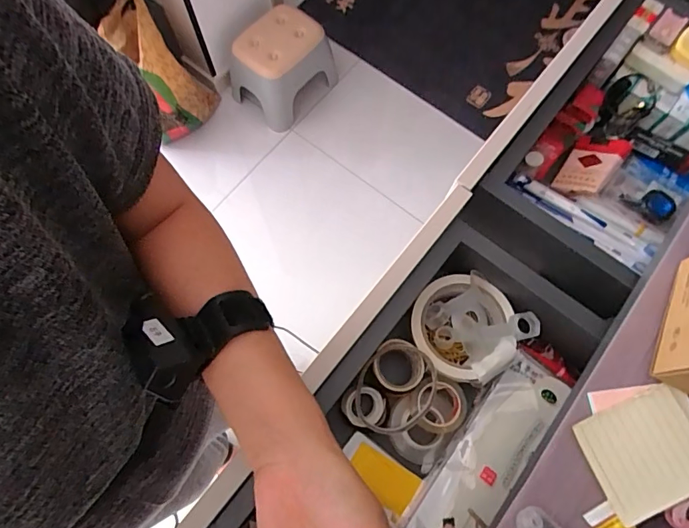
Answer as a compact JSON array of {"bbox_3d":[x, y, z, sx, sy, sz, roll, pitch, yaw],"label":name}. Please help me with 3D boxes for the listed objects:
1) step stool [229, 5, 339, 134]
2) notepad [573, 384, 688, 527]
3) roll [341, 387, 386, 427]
[{"bbox_3d":[-0.201,-0.670,1.528,0.247,0.275,0.310,38,75,10],"label":"step stool"},{"bbox_3d":[0.233,0.140,0.344,0.096,0.011,0.074,-20,74,-8],"label":"notepad"},{"bbox_3d":[0.019,0.141,0.450,0.044,0.016,0.037,5,84,-22],"label":"roll"}]

